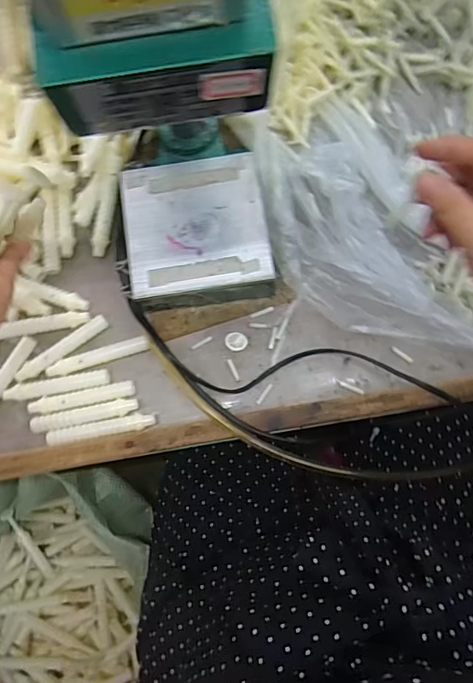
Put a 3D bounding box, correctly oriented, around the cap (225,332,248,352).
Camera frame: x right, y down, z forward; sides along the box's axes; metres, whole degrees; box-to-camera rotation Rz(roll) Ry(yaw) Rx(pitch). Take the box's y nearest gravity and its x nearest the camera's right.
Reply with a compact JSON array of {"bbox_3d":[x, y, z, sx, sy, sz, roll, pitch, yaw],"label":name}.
[{"bbox_3d":[0.000,0.000,0.436,0.020,0.008,0.018,30,82,7],"label":"cap"}]

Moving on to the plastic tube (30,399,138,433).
[{"bbox_3d":[-0.134,0.066,0.424,0.094,0.017,0.014,-12,79,-1],"label":"plastic tube"}]

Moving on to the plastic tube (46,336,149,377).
[{"bbox_3d":[-0.125,0.014,0.433,0.094,0.011,0.014,-16,79,-1],"label":"plastic tube"}]

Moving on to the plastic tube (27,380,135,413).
[{"bbox_3d":[-0.137,0.051,0.427,0.093,0.013,0.015,-12,79,-1],"label":"plastic tube"}]

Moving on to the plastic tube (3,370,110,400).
[{"bbox_3d":[-0.161,0.039,0.429,0.093,0.010,0.015,-11,79,0],"label":"plastic tube"}]

